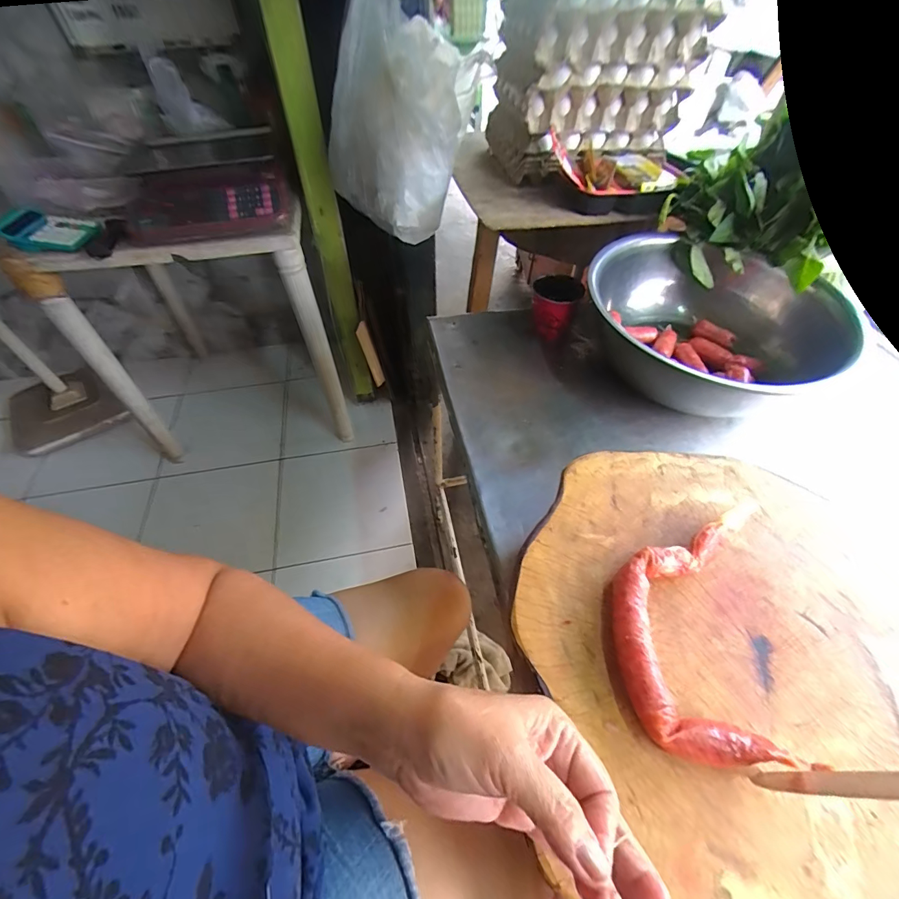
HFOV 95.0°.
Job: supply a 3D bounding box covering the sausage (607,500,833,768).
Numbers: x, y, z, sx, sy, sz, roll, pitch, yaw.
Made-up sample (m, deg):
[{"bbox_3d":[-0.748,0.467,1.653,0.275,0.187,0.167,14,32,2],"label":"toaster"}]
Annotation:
[{"bbox_3d":[0.206,0.128,0.346,0.135,0.031,0.225,10,53,8],"label":"sausage"}]

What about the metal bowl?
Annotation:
[{"bbox_3d":[0.380,-0.202,0.654,0.315,0.123,0.315,18,55,14],"label":"metal bowl"}]

